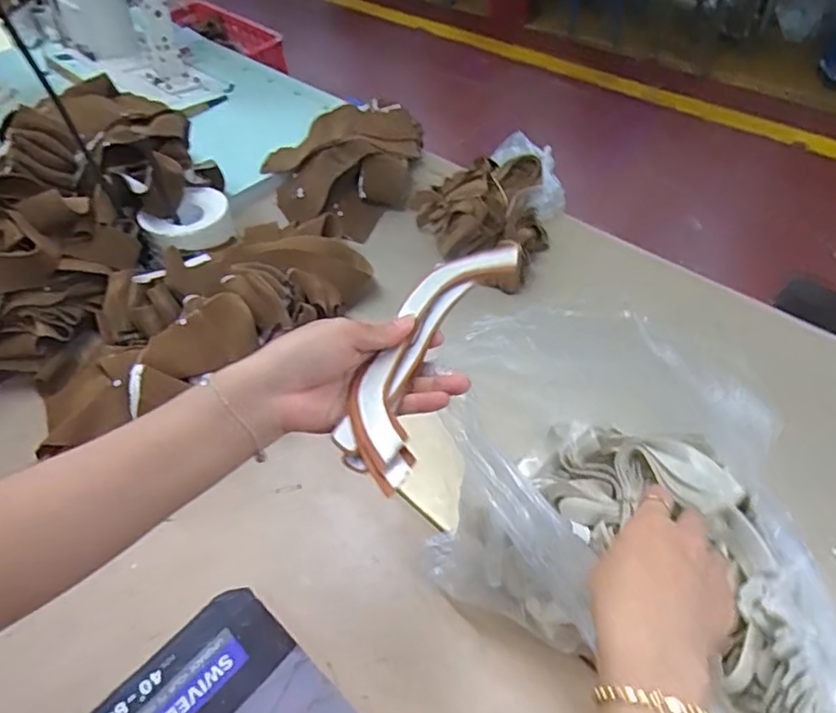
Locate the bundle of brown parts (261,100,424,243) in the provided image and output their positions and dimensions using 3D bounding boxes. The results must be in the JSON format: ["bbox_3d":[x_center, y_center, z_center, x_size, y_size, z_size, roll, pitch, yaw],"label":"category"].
[{"bbox_3d":[-0.114,-0.332,1.045,0.277,0.124,0.253,-20,51,-9],"label":"bundle of brown parts"}]

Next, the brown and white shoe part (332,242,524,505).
[{"bbox_3d":[0.008,-0.008,0.416,0.066,0.017,0.211,20,57,23],"label":"brown and white shoe part"}]

